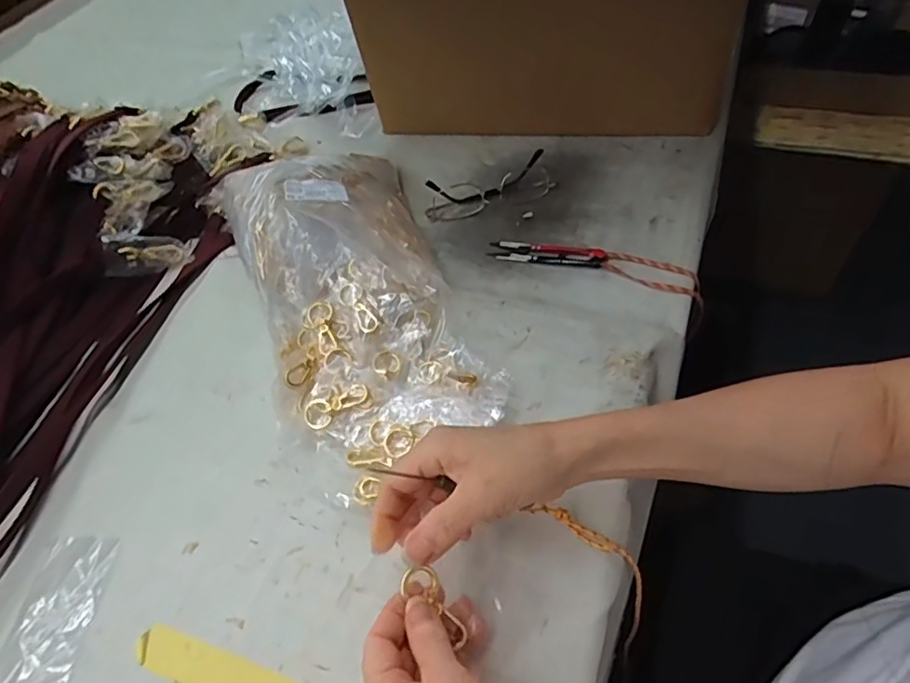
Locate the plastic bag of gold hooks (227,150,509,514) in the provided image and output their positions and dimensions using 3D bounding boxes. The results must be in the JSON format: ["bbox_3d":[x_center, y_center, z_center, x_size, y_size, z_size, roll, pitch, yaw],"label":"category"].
[{"bbox_3d":[-0.086,-0.050,0.462,0.162,0.091,0.338,-22,53,-8],"label":"plastic bag of gold hooks"}]

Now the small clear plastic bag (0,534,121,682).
[{"bbox_3d":[-0.257,0.173,0.375,0.050,0.005,0.089,-2,53,7],"label":"small clear plastic bag"}]

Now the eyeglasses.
[{"bbox_3d":[0.035,-0.152,0.565,0.132,0.034,0.038,-19,53,-6],"label":"eyeglasses"}]

